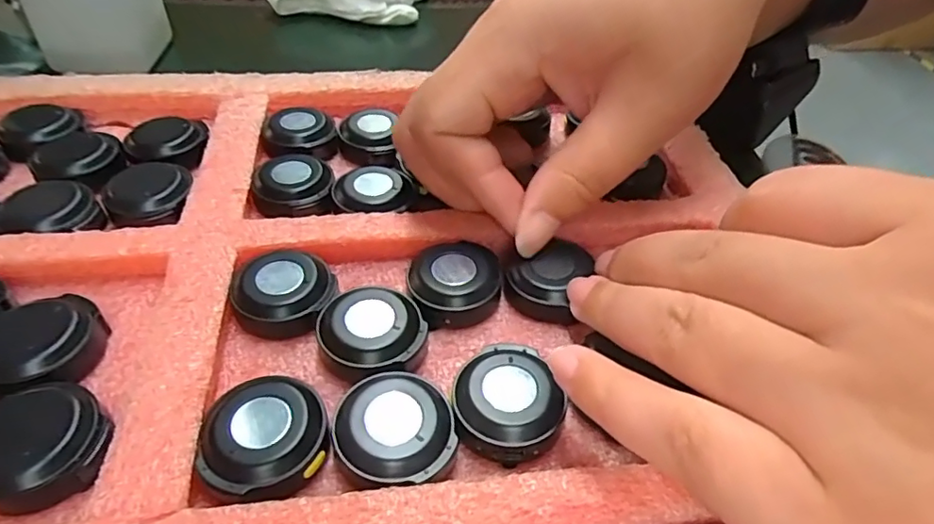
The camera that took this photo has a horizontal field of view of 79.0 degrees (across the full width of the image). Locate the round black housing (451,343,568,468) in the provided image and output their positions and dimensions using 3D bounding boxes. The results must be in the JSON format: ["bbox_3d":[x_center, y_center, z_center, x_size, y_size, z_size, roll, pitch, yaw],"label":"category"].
[{"bbox_3d":[0.011,0.036,0.149,0.028,0.012,0.031,7,44,4],"label":"round black housing"}]

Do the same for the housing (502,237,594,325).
[{"bbox_3d":[0.028,0.005,0.182,0.026,0.014,0.026,2,44,-2],"label":"housing"}]

